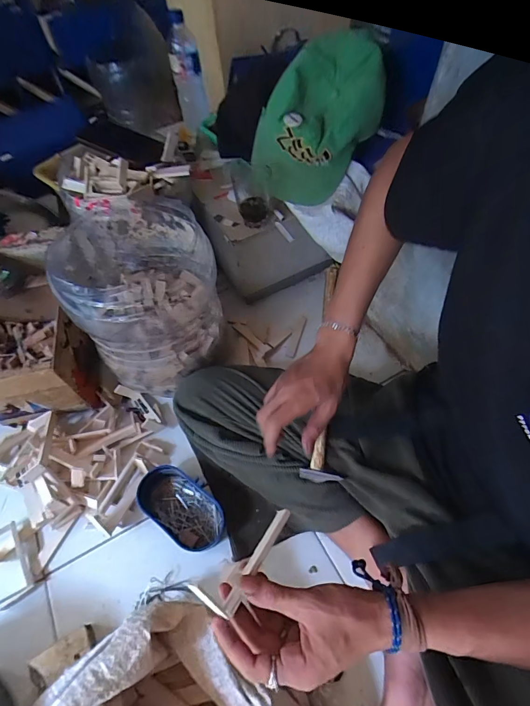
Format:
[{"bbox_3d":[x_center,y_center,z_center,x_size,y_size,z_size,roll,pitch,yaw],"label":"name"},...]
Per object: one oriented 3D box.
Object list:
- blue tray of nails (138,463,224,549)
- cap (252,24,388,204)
[{"bbox_3d":[-0.140,0.253,0.606,0.158,0.040,0.087,31,63,22],"label":"blue tray of nails"},{"bbox_3d":[0.094,-0.413,0.662,0.181,0.273,0.110,27,28,-12],"label":"cap"}]

